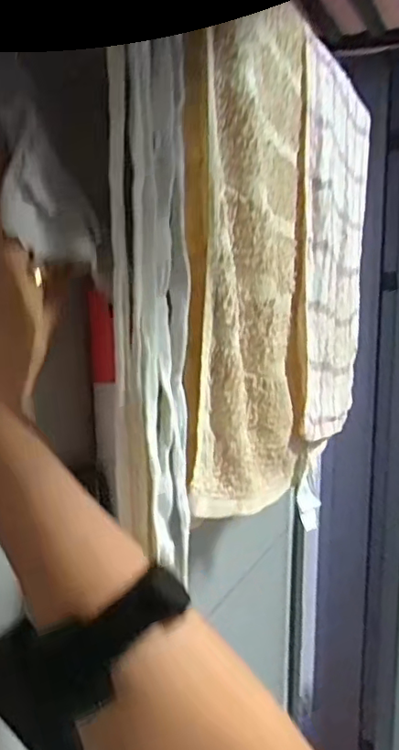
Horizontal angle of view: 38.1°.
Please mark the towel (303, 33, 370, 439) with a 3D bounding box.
[{"bbox_3d":[0.130,-0.111,0.543,0.014,0.313,0.224,4,9,25],"label":"towel"}]

